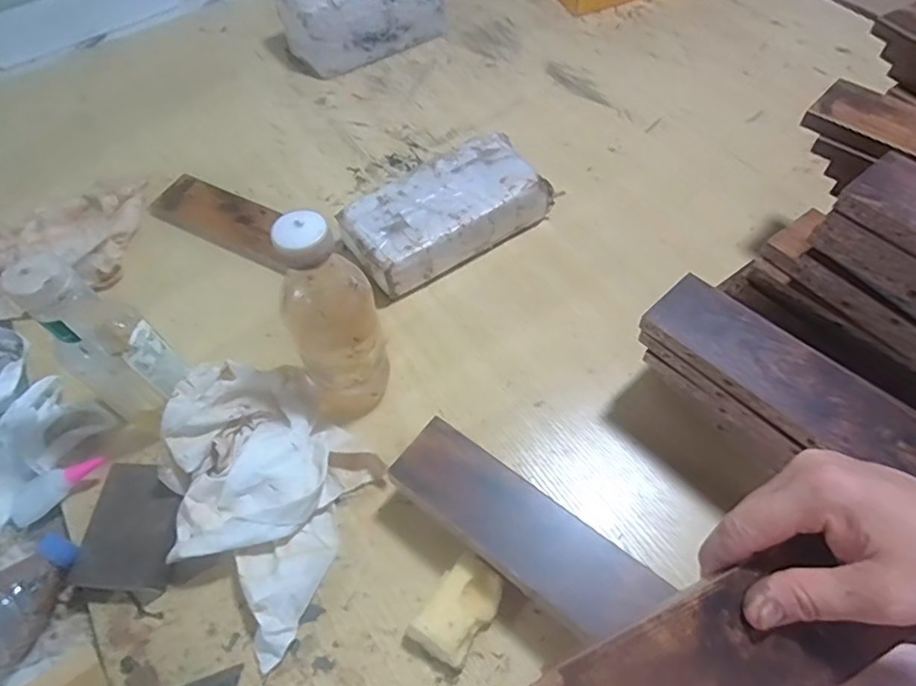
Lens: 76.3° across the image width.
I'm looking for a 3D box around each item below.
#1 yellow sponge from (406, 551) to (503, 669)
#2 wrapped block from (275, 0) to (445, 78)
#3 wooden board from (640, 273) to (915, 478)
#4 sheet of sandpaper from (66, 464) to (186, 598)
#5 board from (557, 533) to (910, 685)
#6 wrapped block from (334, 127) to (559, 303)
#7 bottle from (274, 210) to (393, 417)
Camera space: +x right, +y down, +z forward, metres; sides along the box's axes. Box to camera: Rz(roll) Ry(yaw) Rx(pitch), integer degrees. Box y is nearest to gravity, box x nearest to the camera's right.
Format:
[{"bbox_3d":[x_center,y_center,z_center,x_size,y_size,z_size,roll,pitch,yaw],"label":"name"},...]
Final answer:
[{"bbox_3d":[0.002,0.200,0.441,0.045,0.026,0.071,29,64,19],"label":"yellow sponge"},{"bbox_3d":[-0.137,-0.469,0.822,0.211,0.107,0.095,-32,62,-16],"label":"wrapped block"},{"bbox_3d":[0.238,0.027,0.416,0.069,0.015,0.210,-38,64,-19],"label":"wooden board"},{"bbox_3d":[-0.267,0.153,0.479,0.067,0.009,0.099,11,74,-12],"label":"sheet of sandpaper"},{"bbox_3d":[0.115,0.138,0.251,0.147,0.009,0.058,-18,59,-17],"label":"board"},{"bbox_3d":[-0.011,-0.137,0.636,0.213,0.068,0.106,-29,61,-14],"label":"wrapped block"},{"bbox_3d":[-0.099,-0.009,0.474,0.075,0.216,0.061,-18,59,-8],"label":"bottle"}]

